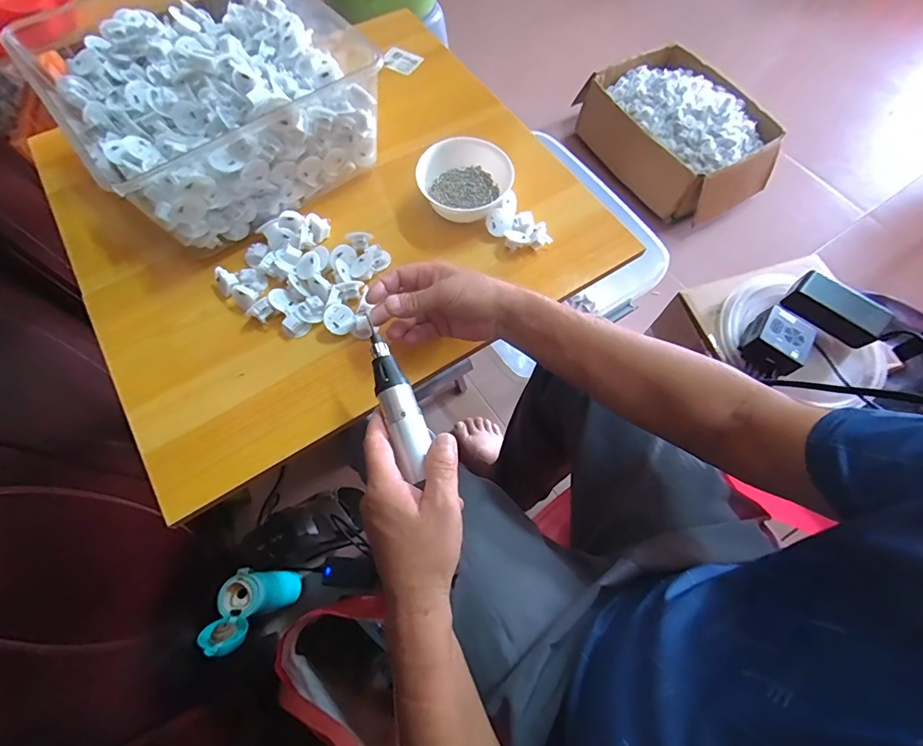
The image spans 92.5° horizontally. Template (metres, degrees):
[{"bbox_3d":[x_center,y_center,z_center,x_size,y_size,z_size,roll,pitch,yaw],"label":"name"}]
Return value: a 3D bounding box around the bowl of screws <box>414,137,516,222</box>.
[{"bbox_3d":[0.002,-0.245,0.559,0.109,0.043,0.103,34,70,13],"label":"bowl of screws"}]

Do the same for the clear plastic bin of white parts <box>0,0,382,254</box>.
[{"bbox_3d":[-0.274,-0.316,0.529,0.309,0.117,0.256,-37,72,-16],"label":"clear plastic bin of white parts"}]

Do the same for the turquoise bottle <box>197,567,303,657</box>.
[{"bbox_3d":[-0.335,0.377,0.722,0.070,0.238,0.100,16,67,5],"label":"turquoise bottle"}]

